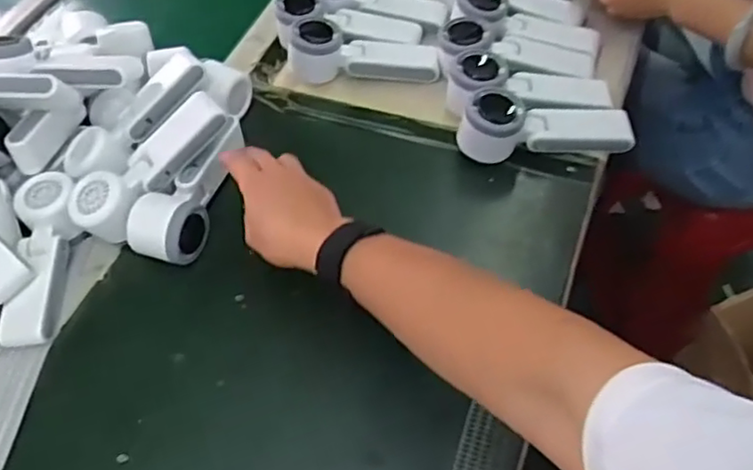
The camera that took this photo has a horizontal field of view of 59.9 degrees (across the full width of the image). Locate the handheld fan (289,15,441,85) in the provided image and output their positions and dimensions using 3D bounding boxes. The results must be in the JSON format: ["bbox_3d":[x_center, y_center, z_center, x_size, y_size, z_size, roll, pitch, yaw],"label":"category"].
[{"bbox_3d":[-0.012,-0.204,0.716,0.164,0.046,0.054,5,53,8],"label":"handheld fan"}]

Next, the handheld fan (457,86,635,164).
[{"bbox_3d":[0.164,-0.102,0.637,0.163,0.064,0.062,1,53,5],"label":"handheld fan"}]

